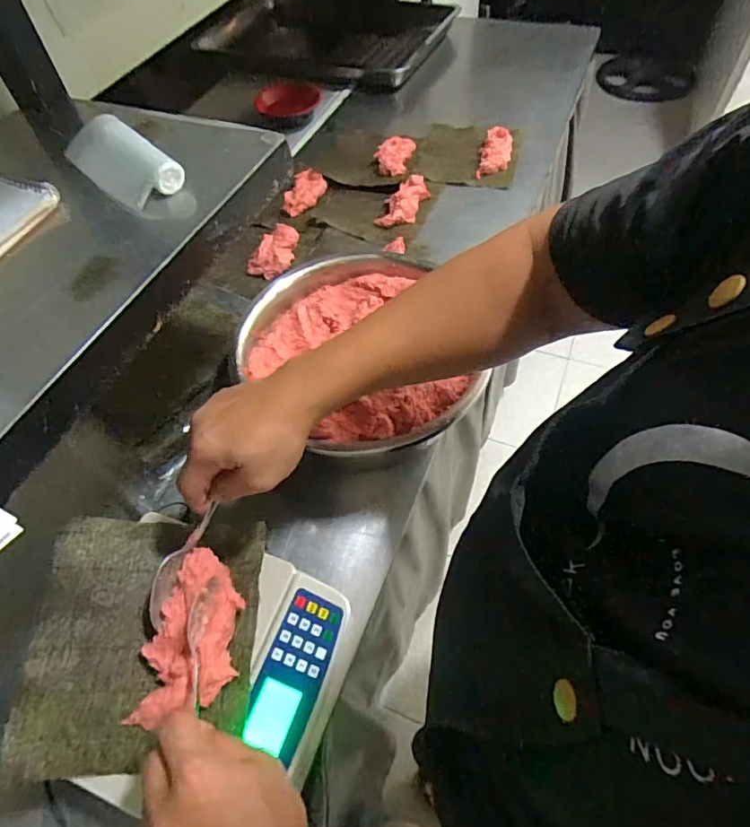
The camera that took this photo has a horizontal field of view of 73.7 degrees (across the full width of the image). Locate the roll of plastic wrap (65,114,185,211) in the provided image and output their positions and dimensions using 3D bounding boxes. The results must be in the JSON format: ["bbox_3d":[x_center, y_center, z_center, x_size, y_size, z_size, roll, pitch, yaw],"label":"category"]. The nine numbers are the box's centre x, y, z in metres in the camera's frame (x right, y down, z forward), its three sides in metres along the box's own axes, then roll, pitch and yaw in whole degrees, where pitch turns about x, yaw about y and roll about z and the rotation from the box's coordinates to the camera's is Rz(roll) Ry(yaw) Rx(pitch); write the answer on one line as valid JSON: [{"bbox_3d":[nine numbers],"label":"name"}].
[{"bbox_3d":[-0.223,-0.221,0.434,0.054,0.021,0.138,-39,62,-19],"label":"roll of plastic wrap"}]

